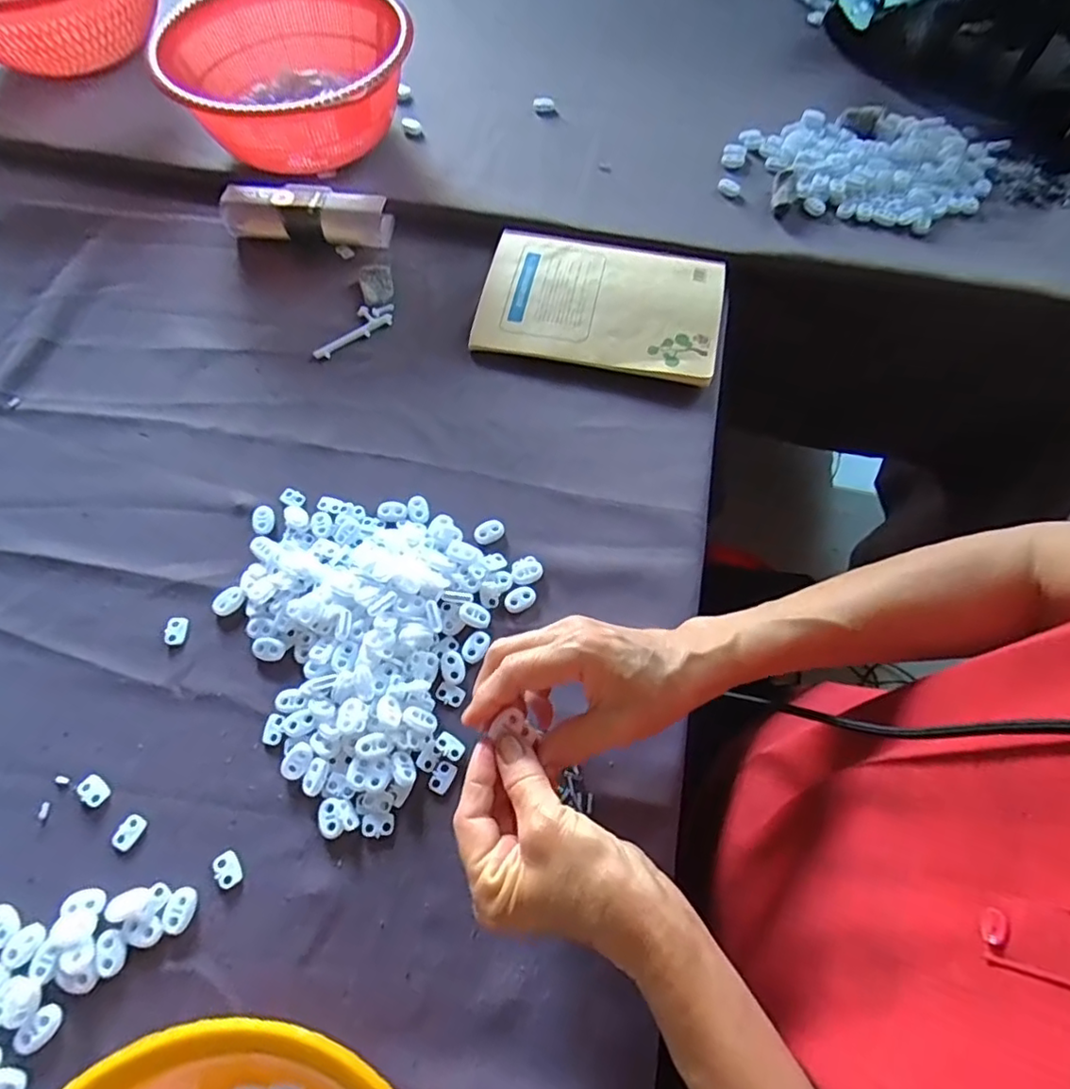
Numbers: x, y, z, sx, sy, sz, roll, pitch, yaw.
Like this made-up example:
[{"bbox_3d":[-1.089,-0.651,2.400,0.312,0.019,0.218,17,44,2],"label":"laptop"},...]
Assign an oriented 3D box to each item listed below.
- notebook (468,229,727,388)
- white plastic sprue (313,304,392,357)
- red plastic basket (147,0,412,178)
[{"bbox_3d":[0.058,-0.216,0.535,0.205,0.022,0.141,12,65,7],"label":"notebook"},{"bbox_3d":[-0.160,-0.190,0.532,0.082,0.005,0.028,-39,70,-16],"label":"white plastic sprue"},{"bbox_3d":[-0.227,-0.438,0.590,0.215,0.106,0.225,-15,65,-6],"label":"red plastic basket"}]

